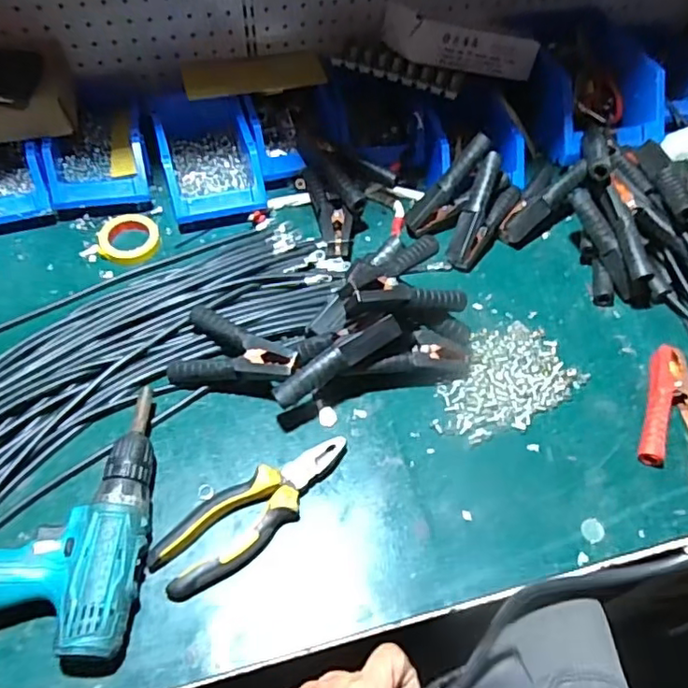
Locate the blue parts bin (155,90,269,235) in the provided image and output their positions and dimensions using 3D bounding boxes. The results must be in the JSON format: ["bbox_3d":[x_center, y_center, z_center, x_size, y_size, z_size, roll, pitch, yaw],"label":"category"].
[{"bbox_3d":[-0.177,-0.250,0.768,0.116,0.073,0.200,-12,56,-11],"label":"blue parts bin"}]

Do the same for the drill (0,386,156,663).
[{"bbox_3d":[-0.255,0.134,0.514,0.188,0.089,0.232,7,55,2],"label":"drill"}]

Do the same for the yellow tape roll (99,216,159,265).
[{"bbox_3d":[-0.261,-0.127,0.715,0.070,0.012,0.074,2,55,-3],"label":"yellow tape roll"}]

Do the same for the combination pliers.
[{"bbox_3d":[-0.082,0.147,0.546,0.196,0.033,0.069,-37,65,-25],"label":"combination pliers"}]

